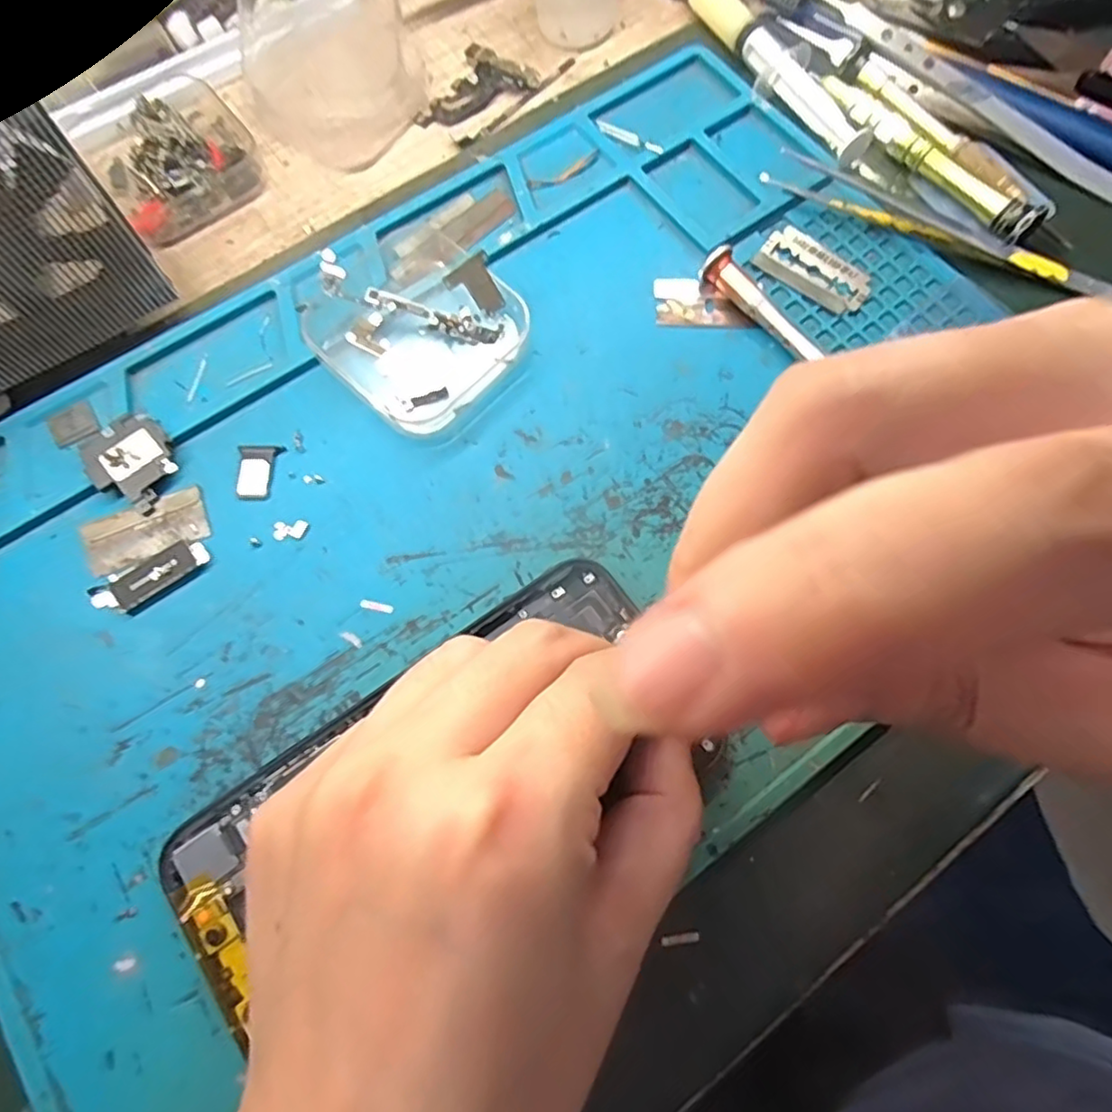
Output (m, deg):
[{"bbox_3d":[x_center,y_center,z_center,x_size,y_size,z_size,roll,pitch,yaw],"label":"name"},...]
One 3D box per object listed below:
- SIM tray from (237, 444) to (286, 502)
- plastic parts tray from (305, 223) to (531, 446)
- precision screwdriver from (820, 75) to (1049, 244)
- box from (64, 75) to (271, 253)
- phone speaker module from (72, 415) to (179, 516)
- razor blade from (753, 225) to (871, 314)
[{"bbox_3d":[-0.100,-0.029,0.218,0.014,0.004,0.020,0,73,0],"label":"SIM tray"},{"bbox_3d":[-0.048,-0.083,0.228,0.076,0.017,0.066,43,78,12],"label":"plastic parts tray"},{"bbox_3d":[0.144,-0.158,0.251,0.015,0.012,0.102,-36,76,-10],"label":"precision screwdriver"},{"bbox_3d":[-0.154,-0.163,0.260,0.060,0.020,0.064,-36,76,-10],"label":"box"},{"bbox_3d":[-0.140,-0.031,0.216,0.026,0.006,0.034,-35,76,-10],"label":"phone speaker module"},{"bbox_3d":[0.097,-0.108,0.243,0.042,0.004,0.025,38,77,11],"label":"razor blade"}]

